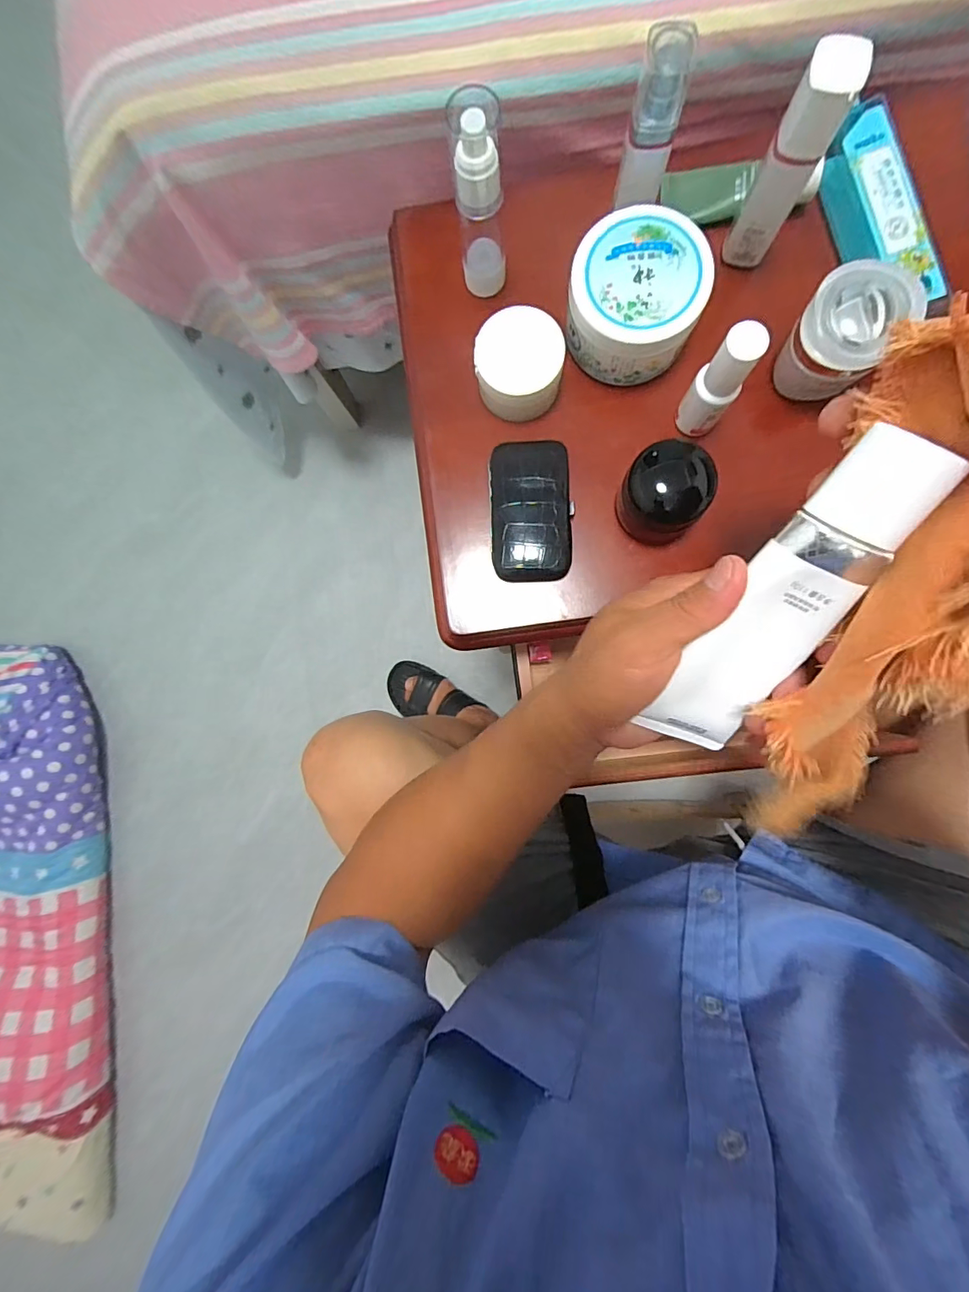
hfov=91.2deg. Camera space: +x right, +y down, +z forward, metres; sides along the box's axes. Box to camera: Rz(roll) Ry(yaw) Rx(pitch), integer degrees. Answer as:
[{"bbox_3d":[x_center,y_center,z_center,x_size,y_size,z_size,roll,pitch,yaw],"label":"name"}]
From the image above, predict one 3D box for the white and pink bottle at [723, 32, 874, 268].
[{"bbox_3d":[0.197,-0.312,0.312,0.032,0.116,0.029,27,91,5],"label":"white and pink bottle"}]

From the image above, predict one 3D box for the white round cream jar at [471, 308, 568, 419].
[{"bbox_3d":[0.027,-0.212,0.360,0.063,0.036,0.063,0,89,5],"label":"white round cream jar"}]

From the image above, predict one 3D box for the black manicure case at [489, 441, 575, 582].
[{"bbox_3d":[0.036,-0.106,0.374,0.062,0.018,0.107,-2,88,5],"label":"black manicure case"}]

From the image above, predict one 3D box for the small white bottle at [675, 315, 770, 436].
[{"bbox_3d":[0.161,-0.180,0.328,0.028,0.089,0.025,34,92,5],"label":"small white bottle"}]

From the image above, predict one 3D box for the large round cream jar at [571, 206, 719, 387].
[{"bbox_3d":[0.110,-0.252,0.355,0.092,0.064,0.091,0,89,5],"label":"large round cream jar"}]

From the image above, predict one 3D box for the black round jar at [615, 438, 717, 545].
[{"bbox_3d":[0.133,-0.115,0.355,0.059,0.045,0.064,0,89,5],"label":"black round jar"}]

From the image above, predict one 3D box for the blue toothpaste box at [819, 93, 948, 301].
[{"bbox_3d":[0.287,-0.313,0.347,0.036,0.034,0.148,-20,87,4],"label":"blue toothpaste box"}]

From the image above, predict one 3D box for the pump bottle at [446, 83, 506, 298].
[{"bbox_3d":[-0.003,-0.302,0.324,0.032,0.118,0.027,-6,88,5],"label":"pump bottle"}]

